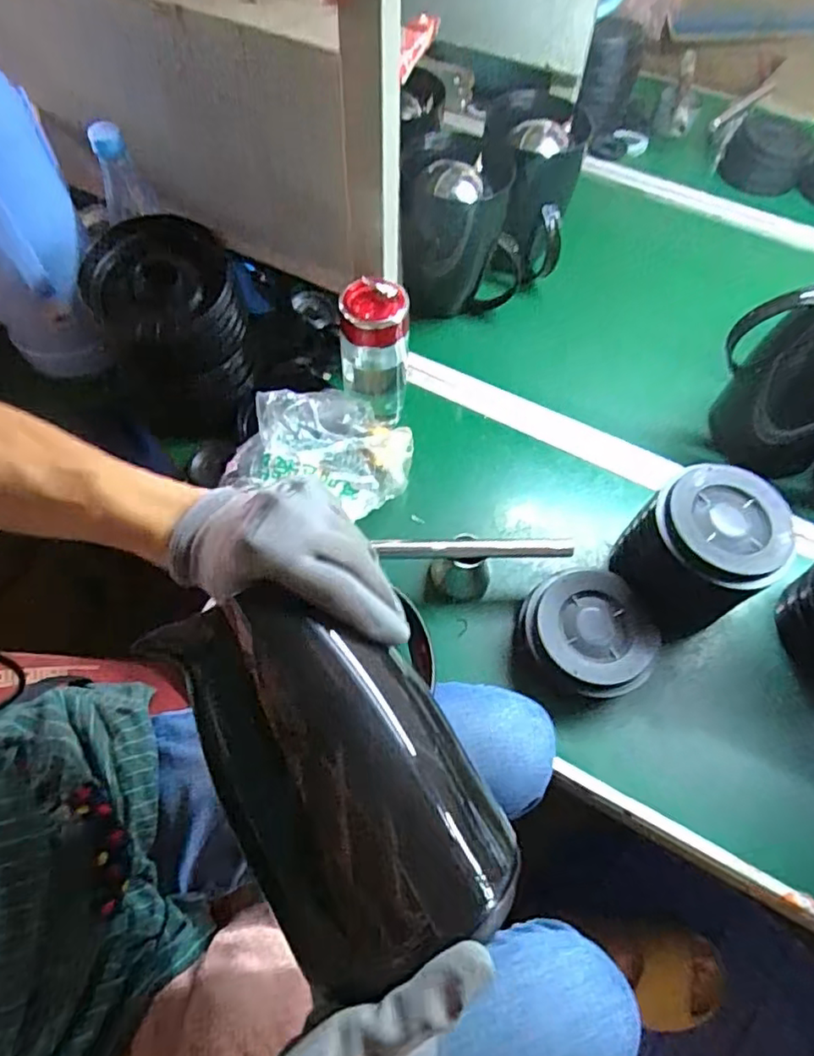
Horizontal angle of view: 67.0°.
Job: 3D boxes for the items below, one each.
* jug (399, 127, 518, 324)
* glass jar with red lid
[{"bbox_3d":[0.070,-0.385,0.799,0.155,0.191,0.100,5,59,1],"label":"jug"},{"bbox_3d":[-0.034,-0.179,0.649,0.067,0.171,0.058,1,59,-1],"label":"glass jar with red lid"}]

